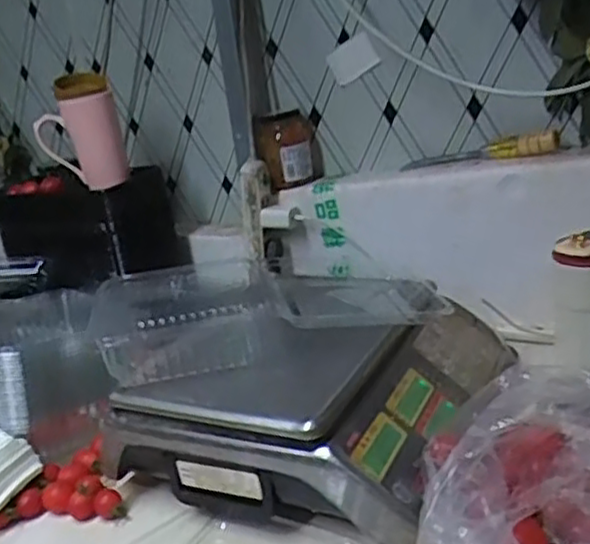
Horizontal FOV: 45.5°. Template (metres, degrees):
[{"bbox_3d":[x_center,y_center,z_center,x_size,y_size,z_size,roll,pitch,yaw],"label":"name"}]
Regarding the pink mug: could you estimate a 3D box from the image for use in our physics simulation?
[{"bbox_3d":[-0.298,-0.191,0.974,0.112,0.147,0.084,-12,20,-18],"label":"pink mug"}]

